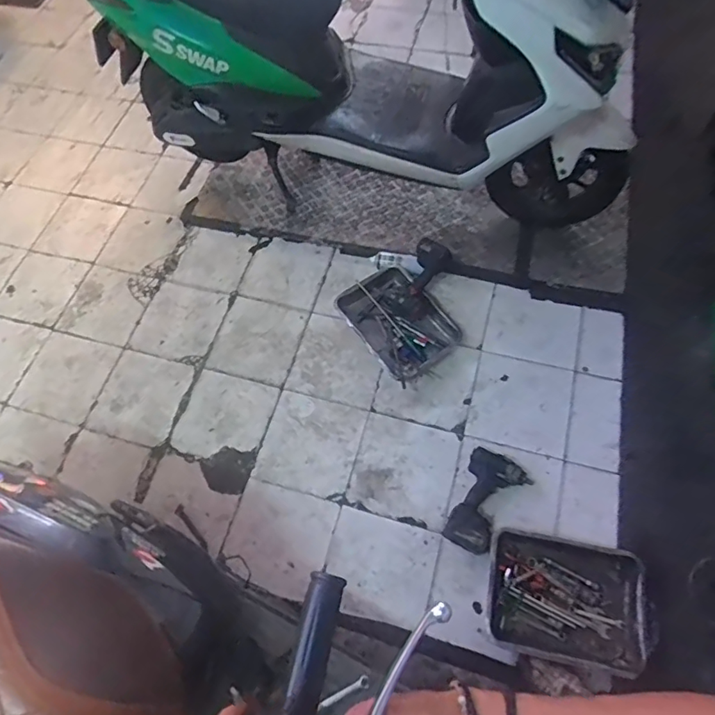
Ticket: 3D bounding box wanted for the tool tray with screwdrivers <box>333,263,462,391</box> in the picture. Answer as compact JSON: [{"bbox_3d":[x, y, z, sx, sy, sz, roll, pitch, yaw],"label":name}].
[{"bbox_3d":[0.140,-0.137,1.673,0.304,0.091,0.405,-35,67,-13],"label":"tool tray with screwdrivers"}]

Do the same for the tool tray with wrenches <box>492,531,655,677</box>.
[{"bbox_3d":[0.557,0.636,1.302,0.411,0.044,0.294,10,66,8],"label":"tool tray with wrenches"}]

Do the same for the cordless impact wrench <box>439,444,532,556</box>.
[{"bbox_3d":[0.371,0.408,1.397,0.173,0.068,0.292,22,68,13],"label":"cordless impact wrench"}]

